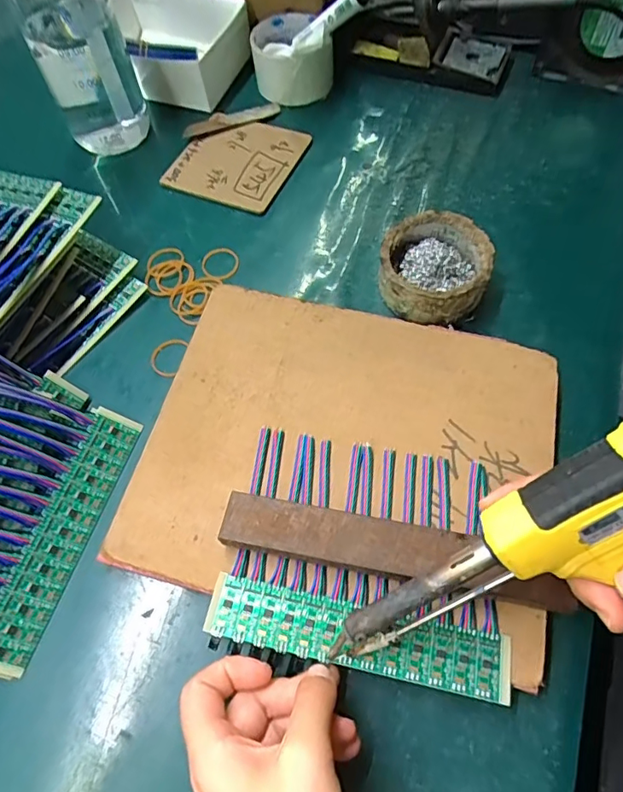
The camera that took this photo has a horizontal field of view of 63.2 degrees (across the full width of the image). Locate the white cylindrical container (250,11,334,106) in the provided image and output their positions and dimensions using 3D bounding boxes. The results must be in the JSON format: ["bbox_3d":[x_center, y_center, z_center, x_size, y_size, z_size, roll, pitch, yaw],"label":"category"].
[{"bbox_3d":[-0.020,-0.359,0.536,0.083,0.050,0.084,-3,64,0],"label":"white cylindrical container"}]

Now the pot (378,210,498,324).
[{"bbox_3d":[0.094,-0.099,0.395,0.077,0.048,0.082,-1,64,1],"label":"pot"}]

